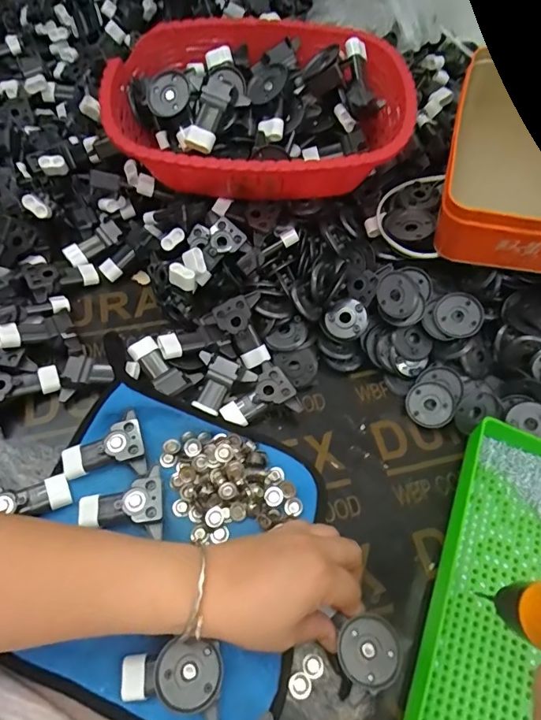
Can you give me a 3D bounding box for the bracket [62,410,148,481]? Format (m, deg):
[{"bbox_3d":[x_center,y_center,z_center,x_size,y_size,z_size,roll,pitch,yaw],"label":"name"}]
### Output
[{"bbox_3d":[-0.137,0.073,0.381,0.065,0.024,0.052,-11,61,-9],"label":"bracket"}]

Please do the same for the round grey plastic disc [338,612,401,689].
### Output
[{"bbox_3d":[0.067,0.196,0.312,0.043,0.005,0.040,-25,64,-17],"label":"round grey plastic disc"}]

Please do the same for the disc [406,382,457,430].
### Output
[{"bbox_3d":[0.148,0.041,0.429,0.042,0.004,0.043,-3,75,10],"label":"disc"}]

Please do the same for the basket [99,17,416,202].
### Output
[{"bbox_3d":[-0.011,-0.226,0.455,0.267,0.108,0.186,-9,62,-9],"label":"basket"}]

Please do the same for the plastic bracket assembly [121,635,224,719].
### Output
[{"bbox_3d":[-0.064,0.206,0.302,0.065,0.019,0.040,6,60,0],"label":"plastic bracket assembly"}]

